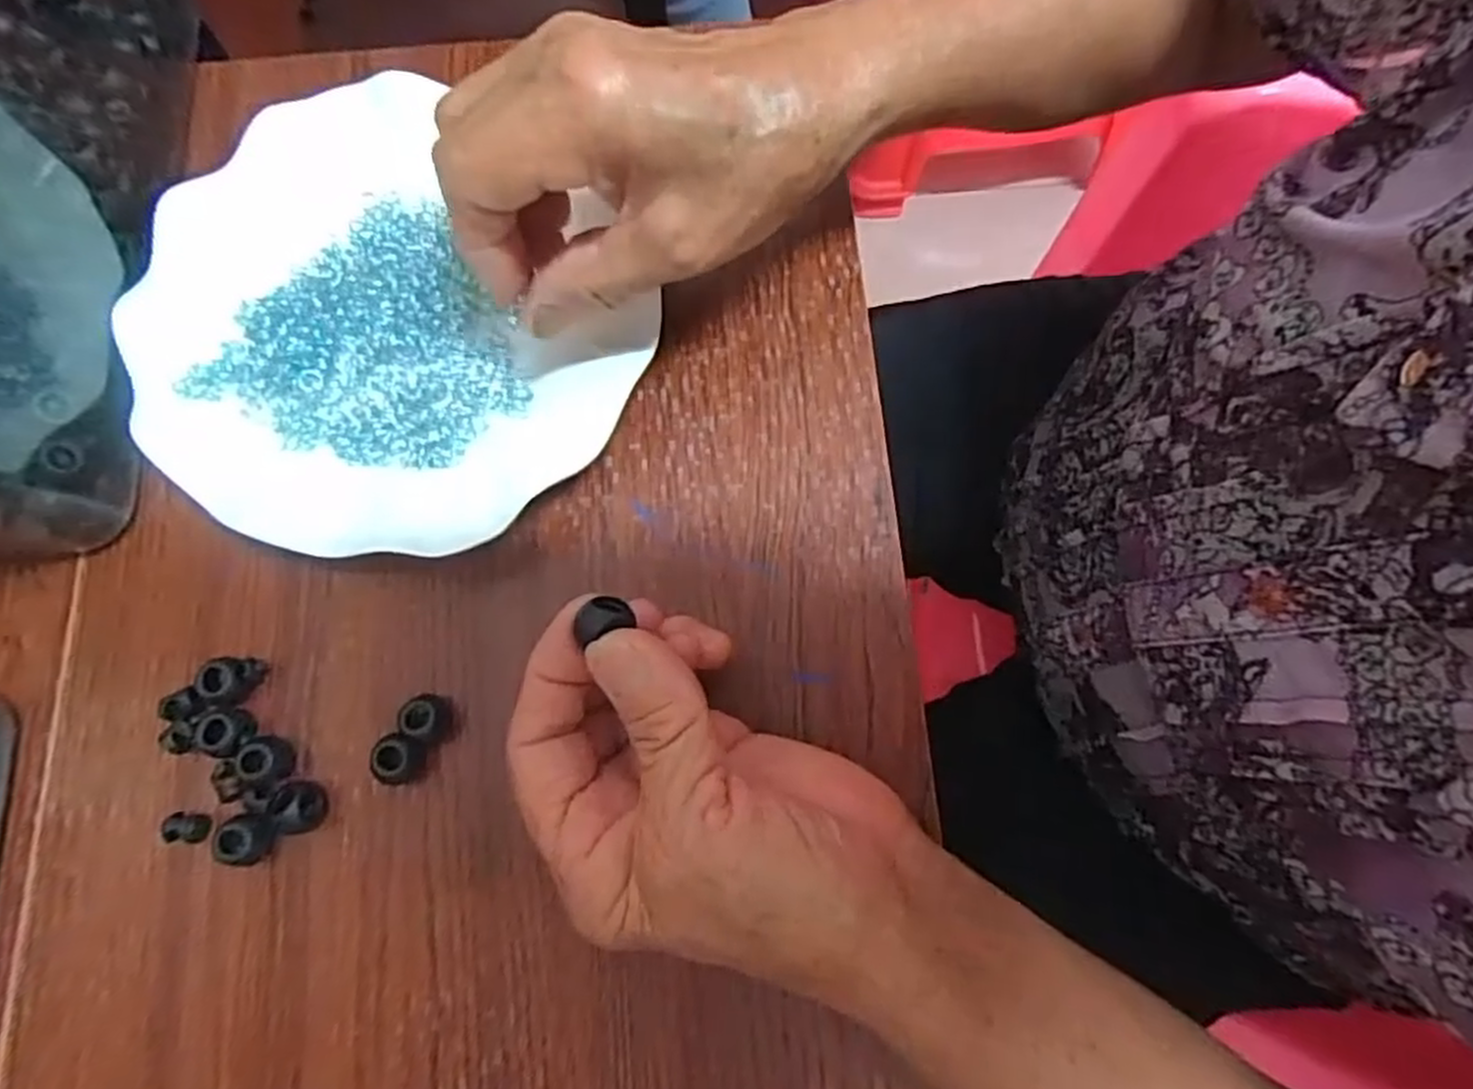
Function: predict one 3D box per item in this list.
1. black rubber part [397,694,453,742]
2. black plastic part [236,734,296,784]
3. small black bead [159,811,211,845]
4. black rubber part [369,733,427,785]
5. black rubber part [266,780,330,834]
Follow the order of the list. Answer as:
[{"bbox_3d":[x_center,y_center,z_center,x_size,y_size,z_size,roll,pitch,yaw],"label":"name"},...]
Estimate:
[{"bbox_3d":[-0.100,0.057,0.250,0.014,0.015,0.014,0,74,0],"label":"black rubber part"},{"bbox_3d":[-0.150,0.069,0.246,0.013,0.011,0.014,0,74,0],"label":"black plastic part"},{"bbox_3d":[-0.176,0.090,0.243,0.015,0.007,0.009,8,74,3],"label":"small black bead"},{"bbox_3d":[-0.107,0.069,0.246,0.014,0.013,0.015,0,74,0],"label":"black rubber part"},{"bbox_3d":[-0.136,0.082,0.242,0.013,0.015,0.015,-30,76,-8],"label":"black rubber part"}]

